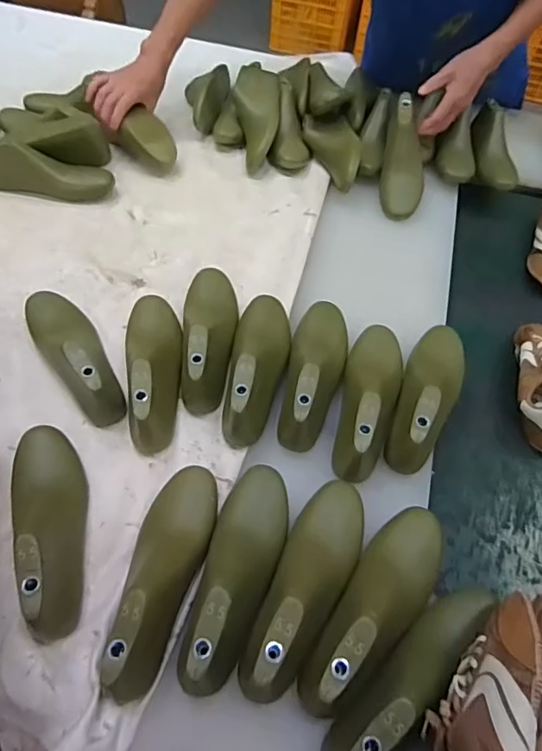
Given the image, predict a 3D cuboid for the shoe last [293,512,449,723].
[{"bbox_3d":[0.114,0.221,0.495,0.074,0.067,0.227,32,61,17],"label":"shoe last"}]

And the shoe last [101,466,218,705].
[{"bbox_3d":[-0.107,0.191,0.501,0.076,0.076,0.220,7,56,2],"label":"shoe last"}]

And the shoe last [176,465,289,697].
[{"bbox_3d":[-0.029,0.190,0.505,0.073,0.077,0.221,10,57,4],"label":"shoe last"}]

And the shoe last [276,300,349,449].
[{"bbox_3d":[0.059,-0.012,0.656,0.073,0.083,0.221,11,57,5],"label":"shoe last"}]

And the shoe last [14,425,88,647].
[{"bbox_3d":[-0.231,0.149,0.532,0.067,0.086,0.225,-17,59,-13],"label":"shoe last"}]

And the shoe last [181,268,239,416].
[{"bbox_3d":[-0.082,-0.067,0.683,0.072,0.085,0.227,0,56,-2],"label":"shoe last"}]

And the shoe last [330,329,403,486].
[{"bbox_3d":[0.126,0.019,0.633,0.073,0.074,0.233,17,57,8],"label":"shoe last"}]

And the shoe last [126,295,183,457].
[{"bbox_3d":[-0.150,-0.017,0.653,0.070,0.085,0.231,-7,57,-7],"label":"shoe last"}]

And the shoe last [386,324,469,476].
[{"bbox_3d":[0.210,0.014,0.646,0.075,0.076,0.233,19,58,10],"label":"shoe last"}]

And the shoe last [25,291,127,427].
[{"bbox_3d":[-0.261,-0.041,0.659,0.071,0.080,0.225,-26,61,-18],"label":"shoe last"}]

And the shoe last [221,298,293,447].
[{"bbox_3d":[-0.014,-0.025,0.659,0.073,0.086,0.235,7,56,2],"label":"shoe last"}]

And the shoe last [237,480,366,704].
[{"bbox_3d":[0.040,0.201,0.502,0.073,0.070,0.227,23,58,12],"label":"shoe last"}]

